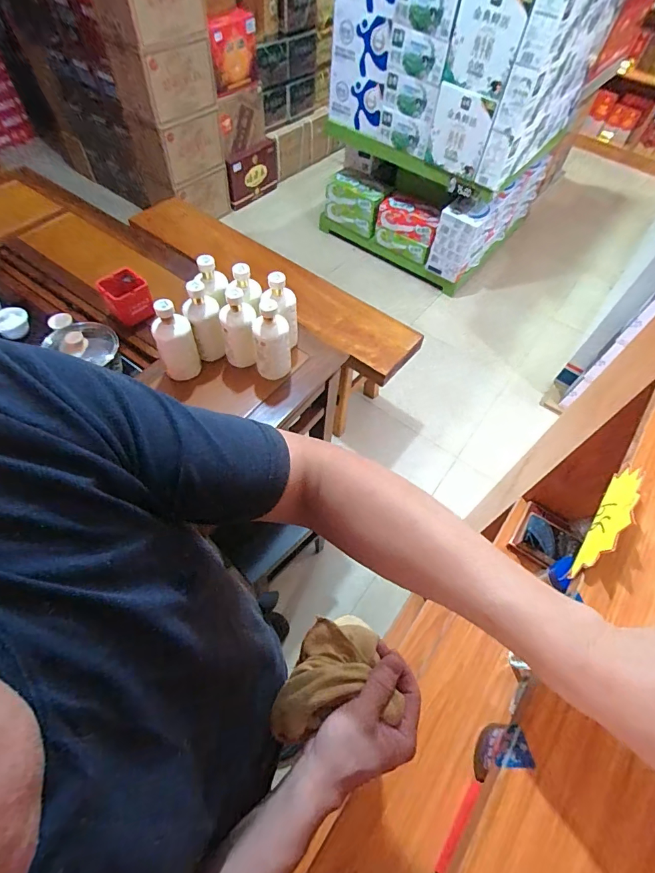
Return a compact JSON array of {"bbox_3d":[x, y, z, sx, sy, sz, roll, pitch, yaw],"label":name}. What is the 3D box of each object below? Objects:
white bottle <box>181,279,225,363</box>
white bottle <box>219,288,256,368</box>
[{"bbox_3d":[-0.282,-0.255,0.944,0.077,0.184,0.088,-12,59,-12],"label":"white bottle"},{"bbox_3d":[-0.196,-0.227,0.927,0.075,0.183,0.084,-8,59,-9],"label":"white bottle"}]

